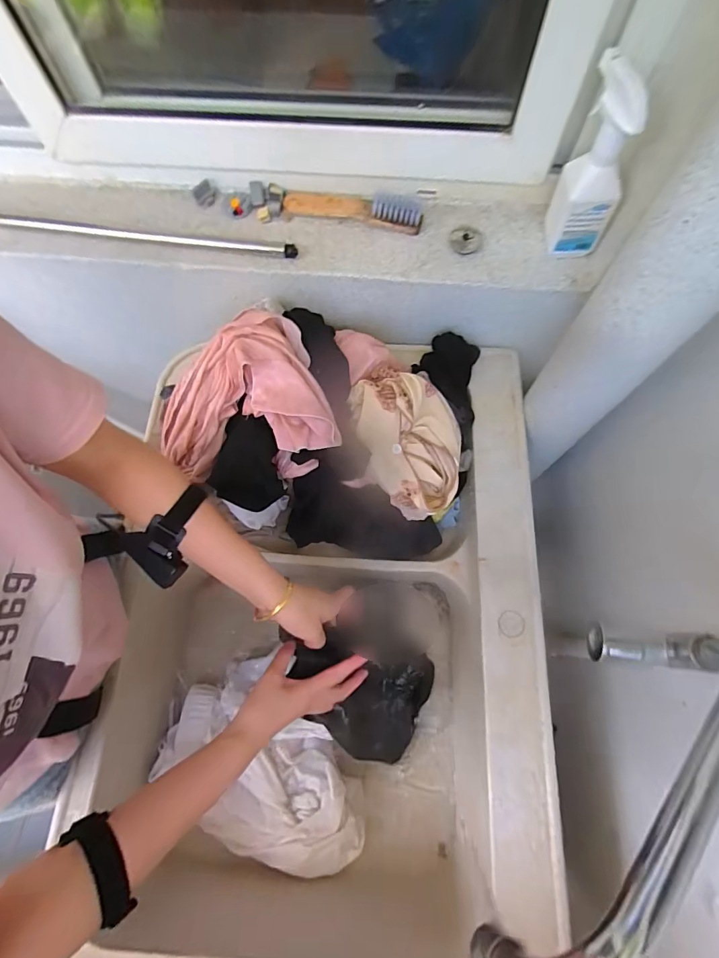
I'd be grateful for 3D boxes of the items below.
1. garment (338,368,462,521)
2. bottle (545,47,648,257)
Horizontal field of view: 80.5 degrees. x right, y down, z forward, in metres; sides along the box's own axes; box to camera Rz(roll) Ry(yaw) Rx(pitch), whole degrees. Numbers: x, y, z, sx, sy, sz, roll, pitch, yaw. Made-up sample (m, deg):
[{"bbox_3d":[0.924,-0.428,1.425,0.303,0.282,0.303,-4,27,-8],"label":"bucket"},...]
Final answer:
[{"bbox_3d":[0.063,-0.050,0.600,0.154,0.102,0.183,6,71,4],"label":"garment"},{"bbox_3d":[0.282,-0.361,0.513,0.077,0.193,0.070,20,72,8],"label":"bottle"}]

